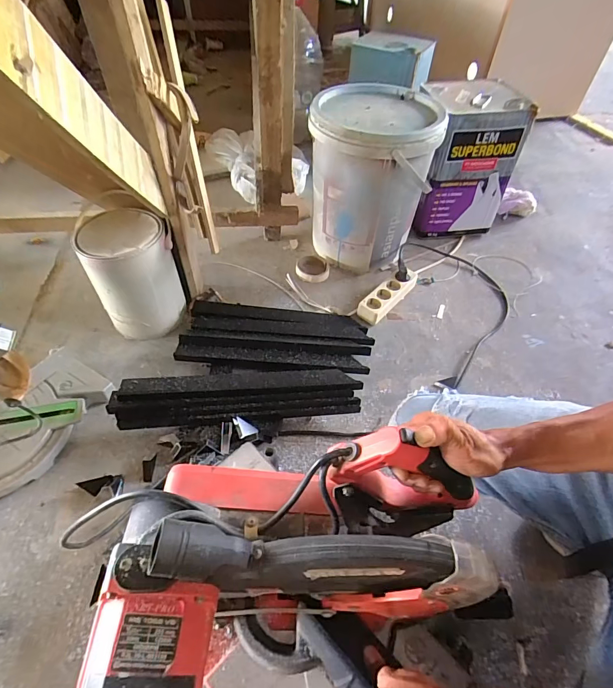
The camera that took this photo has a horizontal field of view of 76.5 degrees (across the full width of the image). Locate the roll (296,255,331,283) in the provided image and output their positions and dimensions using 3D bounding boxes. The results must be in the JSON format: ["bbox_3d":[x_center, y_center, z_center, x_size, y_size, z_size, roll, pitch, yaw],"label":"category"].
[{"bbox_3d":[0.018,-0.215,1.087,0.093,0.026,0.108,6,48,0],"label":"roll"}]

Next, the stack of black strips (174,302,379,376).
[{"bbox_3d":[-0.065,-0.021,0.898,0.413,0.034,0.189,5,49,0],"label":"stack of black strips"}]

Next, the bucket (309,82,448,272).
[{"bbox_3d":[0.153,-0.407,1.026,0.277,0.406,0.284,2,49,-2],"label":"bucket"}]

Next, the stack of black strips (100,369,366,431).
[{"bbox_3d":[-0.130,0.102,0.754,0.454,0.073,0.074,-2,50,-6],"label":"stack of black strips"}]

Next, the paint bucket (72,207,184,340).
[{"bbox_3d":[-0.384,-0.156,0.872,0.172,0.229,0.173,3,48,-3],"label":"paint bucket"}]

